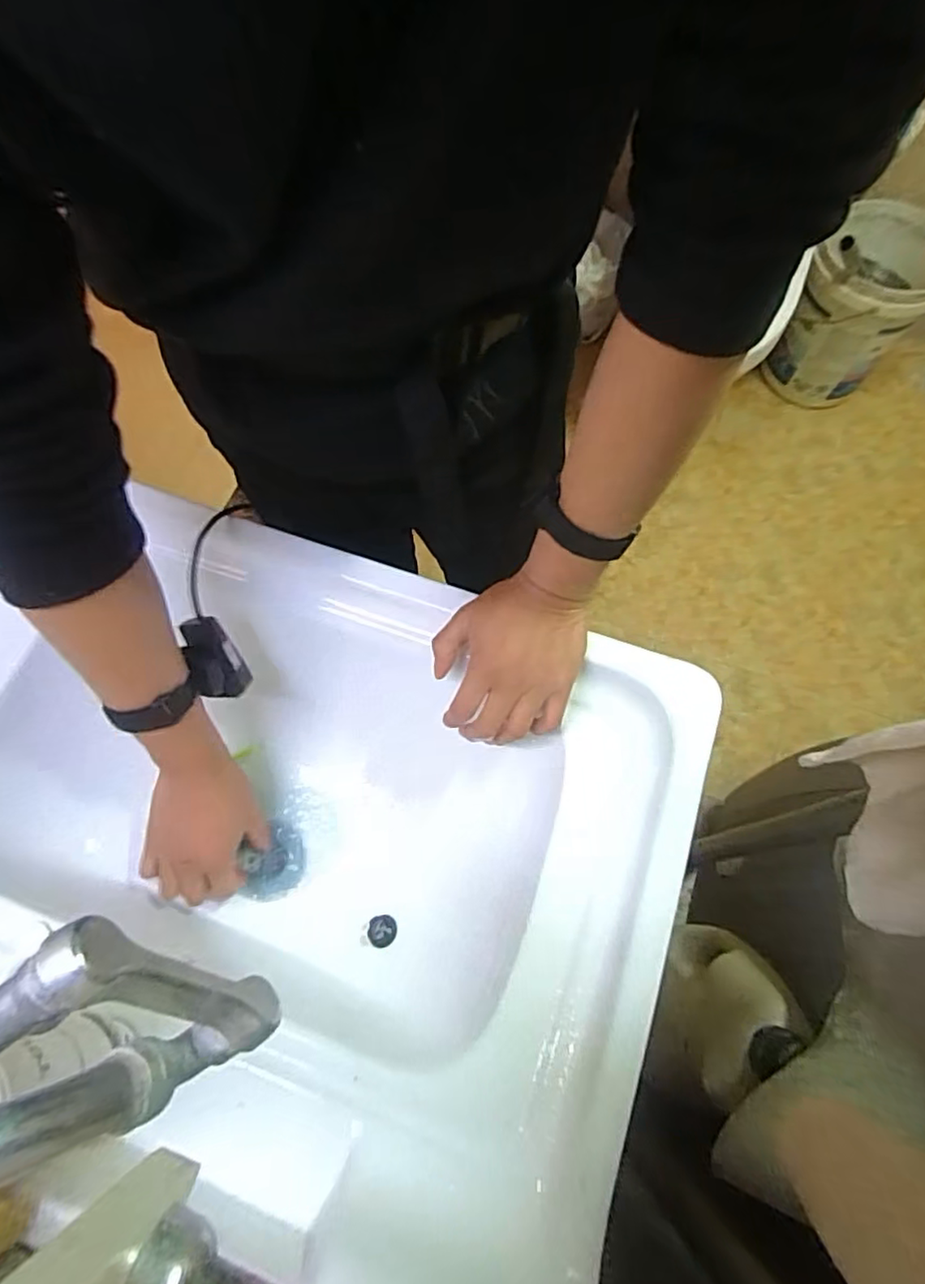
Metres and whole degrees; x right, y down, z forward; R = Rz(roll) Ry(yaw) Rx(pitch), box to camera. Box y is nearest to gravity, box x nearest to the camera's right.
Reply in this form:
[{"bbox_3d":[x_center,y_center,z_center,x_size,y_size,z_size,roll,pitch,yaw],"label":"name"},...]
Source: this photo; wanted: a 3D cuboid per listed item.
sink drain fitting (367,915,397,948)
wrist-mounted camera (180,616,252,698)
[{"bbox_3d":[-0.071,0.255,0.551,0.026,0.007,0.025,-5,68,-2],"label":"sink drain fitting"},{"bbox_3d":[-0.209,0.018,0.510,0.034,0.069,0.044,-6,32,32],"label":"wrist-mounted camera"}]

